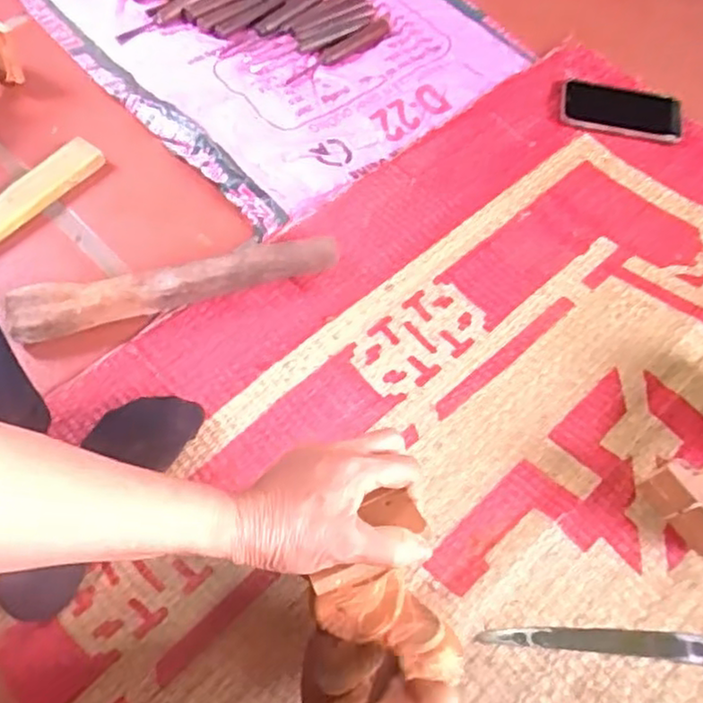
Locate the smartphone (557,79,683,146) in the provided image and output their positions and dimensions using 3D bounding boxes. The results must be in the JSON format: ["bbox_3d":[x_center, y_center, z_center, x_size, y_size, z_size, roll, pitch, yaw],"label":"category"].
[{"bbox_3d":[0.328,-0.296,0.840,0.143,0.011,0.075,12,62,5],"label":"smartphone"}]

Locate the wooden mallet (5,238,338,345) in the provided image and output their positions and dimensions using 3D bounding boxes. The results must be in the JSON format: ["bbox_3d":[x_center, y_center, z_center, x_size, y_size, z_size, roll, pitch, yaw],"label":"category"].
[{"bbox_3d":[-0.179,-0.070,0.706,0.325,0.037,0.049,-13,63,-8],"label":"wooden mallet"}]

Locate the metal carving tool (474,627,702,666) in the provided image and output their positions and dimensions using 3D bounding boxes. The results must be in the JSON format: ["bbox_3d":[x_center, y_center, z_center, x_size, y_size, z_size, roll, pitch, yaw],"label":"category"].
[{"bbox_3d":[0.203,0.236,0.561,0.195,0.006,0.022,5,62,2],"label":"metal carving tool"}]

